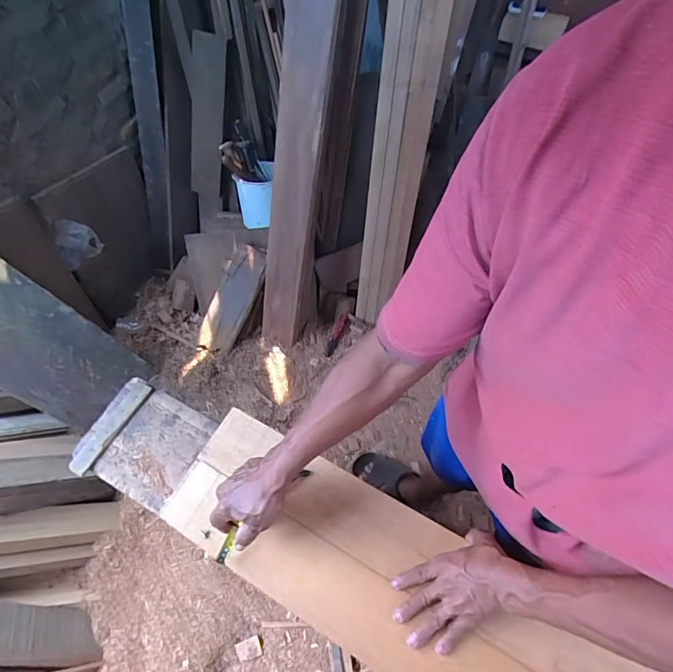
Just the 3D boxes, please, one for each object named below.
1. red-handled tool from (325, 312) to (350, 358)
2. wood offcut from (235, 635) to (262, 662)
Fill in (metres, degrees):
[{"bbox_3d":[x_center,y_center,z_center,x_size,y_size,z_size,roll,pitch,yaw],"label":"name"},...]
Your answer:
[{"bbox_3d":[0.004,-0.008,1.588,0.039,0.034,0.201,20,61,11],"label":"red-handled tool"},{"bbox_3d":[-0.178,0.632,0.854,0.049,0.007,0.034,-18,61,-11],"label":"wood offcut"}]

